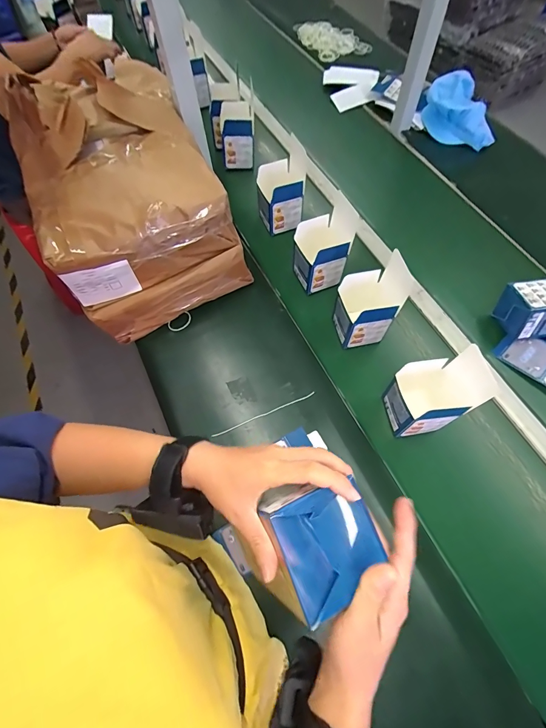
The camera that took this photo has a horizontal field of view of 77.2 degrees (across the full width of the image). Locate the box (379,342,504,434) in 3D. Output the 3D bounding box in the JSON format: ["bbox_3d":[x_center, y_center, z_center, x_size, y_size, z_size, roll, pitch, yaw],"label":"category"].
[{"bbox_3d":[0.262,0.050,0.565,0.114,0.161,0.097,-10,65,-1],"label":"box"}]

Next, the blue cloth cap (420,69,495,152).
[{"bbox_3d":[0.496,-0.674,0.922,0.127,0.102,0.200,-16,66,-4],"label":"blue cloth cap"}]

